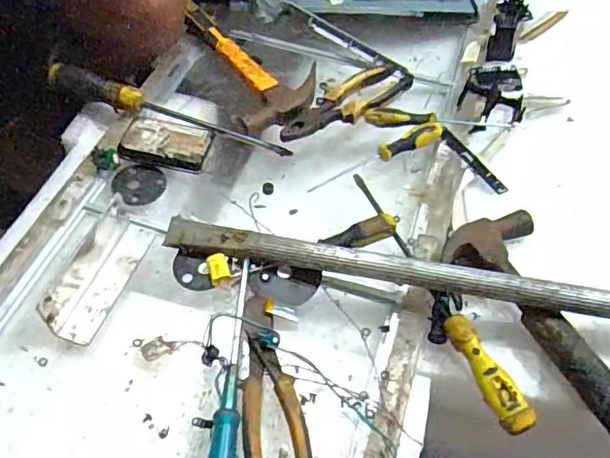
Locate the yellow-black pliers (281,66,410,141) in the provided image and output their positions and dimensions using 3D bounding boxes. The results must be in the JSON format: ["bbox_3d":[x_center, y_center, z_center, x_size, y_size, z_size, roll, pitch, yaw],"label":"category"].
[{"bbox_3d":[0.051,-0.153,0.681,0.183,0.025,0.051,-31,61,-22],"label":"yellow-black pliers"}]

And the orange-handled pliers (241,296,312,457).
[{"bbox_3d":[-0.030,0.132,0.470,0.051,0.023,0.174,-7,55,-7],"label":"orange-handled pliers"}]

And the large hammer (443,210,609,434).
[{"bbox_3d":[0.243,0.098,0.497,0.100,0.048,0.303,-21,57,-16],"label":"large hammer"}]

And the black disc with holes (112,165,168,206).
[{"bbox_3d":[-0.178,-0.050,0.610,0.052,0.006,0.053,1,54,-1],"label":"black disc with holes"}]

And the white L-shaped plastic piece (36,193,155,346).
[{"bbox_3d":[-0.190,0.033,0.518,0.047,0.046,0.134,17,55,10],"label":"white L-shaped plastic piece"}]

